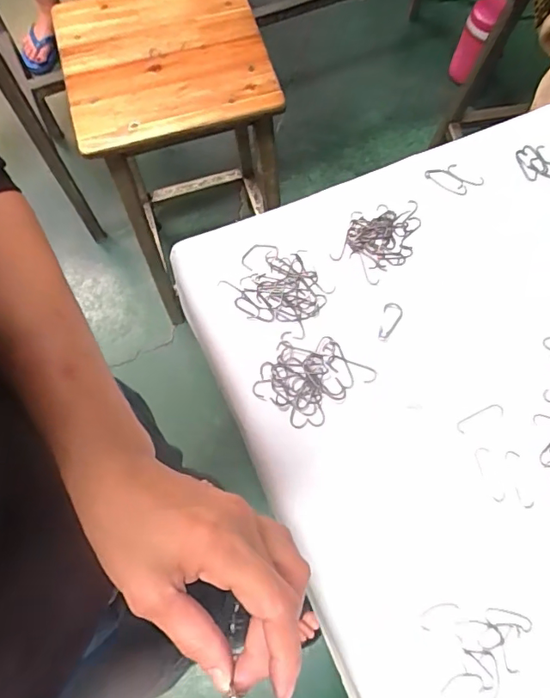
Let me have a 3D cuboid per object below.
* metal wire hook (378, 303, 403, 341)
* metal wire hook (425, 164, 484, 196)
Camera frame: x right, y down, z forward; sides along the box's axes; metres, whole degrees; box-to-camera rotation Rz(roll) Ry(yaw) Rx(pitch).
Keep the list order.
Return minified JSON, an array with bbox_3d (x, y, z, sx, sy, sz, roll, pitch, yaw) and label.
[{"bbox_3d":[0.099,-0.024,0.440,0.017,0.004,0.037,28,74,9],"label":"metal wire hook"},{"bbox_3d":[0.175,-0.167,0.495,0.054,0.004,0.027,28,85,0],"label":"metal wire hook"}]

